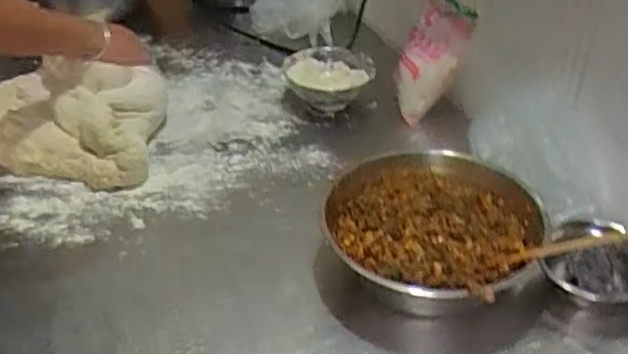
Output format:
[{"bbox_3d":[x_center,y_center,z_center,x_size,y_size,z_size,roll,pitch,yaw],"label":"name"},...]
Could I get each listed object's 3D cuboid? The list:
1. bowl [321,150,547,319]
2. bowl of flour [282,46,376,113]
[{"bbox_3d":[0.136,0.071,0.757,0.243,0.079,0.221,-1,40,1],"label":"bowl"},{"bbox_3d":[0.026,-0.148,1.068,0.143,0.081,0.137,0,37,0],"label":"bowl of flour"}]

